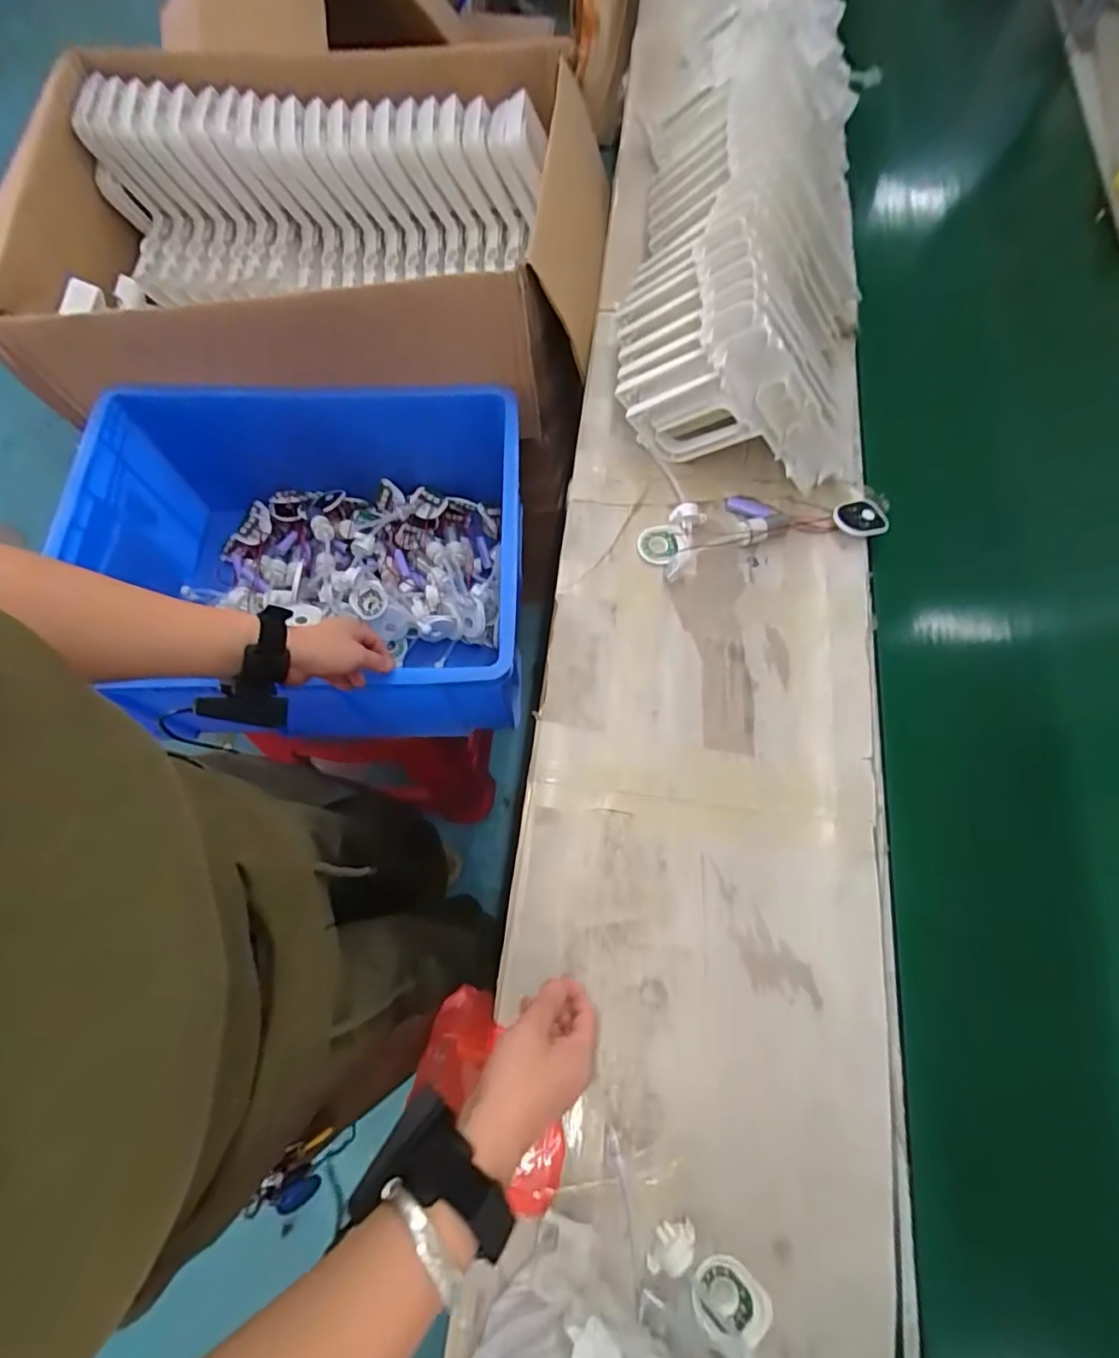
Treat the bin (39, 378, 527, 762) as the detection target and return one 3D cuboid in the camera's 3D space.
[{"bbox_3d":[-0.316,-0.141,0.764,0.516,0.236,0.398,1,69,0],"label":"bin"}]

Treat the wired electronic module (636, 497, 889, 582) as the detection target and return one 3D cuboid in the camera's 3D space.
[{"bbox_3d":[0.229,-0.177,0.662,0.274,0.021,0.087,-12,70,-5],"label":"wired electronic module"}]

